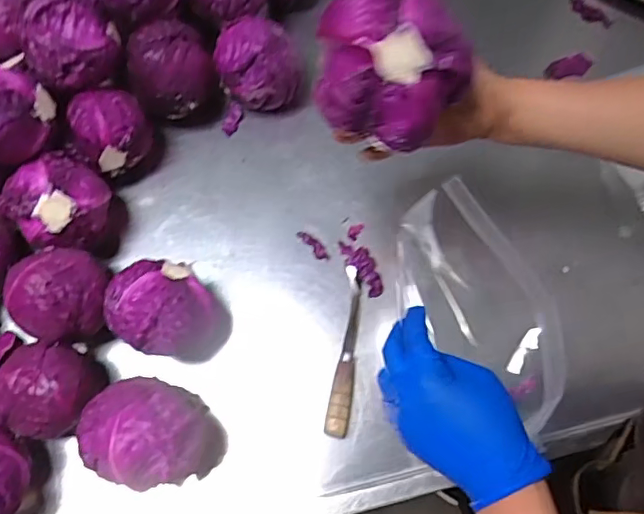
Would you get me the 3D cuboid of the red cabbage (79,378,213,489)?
[{"bbox_3d":[-0.186,0.194,0.613,0.127,0.124,0.112,9,71,6],"label":"red cabbage"}]

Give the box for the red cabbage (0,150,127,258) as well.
[{"bbox_3d":[-0.319,-0.057,0.713,0.101,0.128,0.115,39,77,15],"label":"red cabbage"}]

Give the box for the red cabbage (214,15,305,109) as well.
[{"bbox_3d":[-0.085,-0.265,0.776,0.110,0.109,0.092,-11,70,-1],"label":"red cabbage"}]

